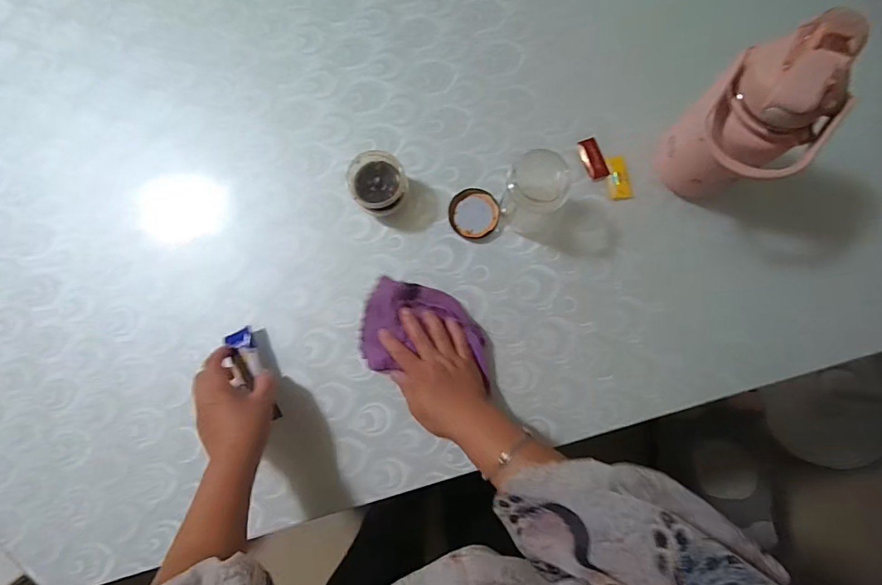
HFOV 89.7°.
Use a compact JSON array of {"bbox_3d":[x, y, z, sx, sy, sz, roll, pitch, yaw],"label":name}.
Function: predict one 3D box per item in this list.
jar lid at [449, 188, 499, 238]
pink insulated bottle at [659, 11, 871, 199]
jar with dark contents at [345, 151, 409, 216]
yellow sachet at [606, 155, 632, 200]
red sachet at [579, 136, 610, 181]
[{"bbox_3d":[0.042,-0.103,0.572,0.061,0.009,0.064,0,84,1],"label":"jar lid"},{"bbox_3d":[0.306,-0.163,0.455,0.106,0.199,0.107,0,83,1],"label":"pink insulated bottle"},{"bbox_3d":[-0.077,-0.133,0.558,0.070,0.053,0.073,-15,84,-1],"label":"jar with dark contents"},{"bbox_3d":[0.232,-0.149,0.578,0.029,0.010,0.057,-5,84,0],"label":"yellow sachet"},{"bbox_3d":[0.199,-0.175,0.581,0.028,0.007,0.055,-18,84,-1],"label":"red sachet"}]

